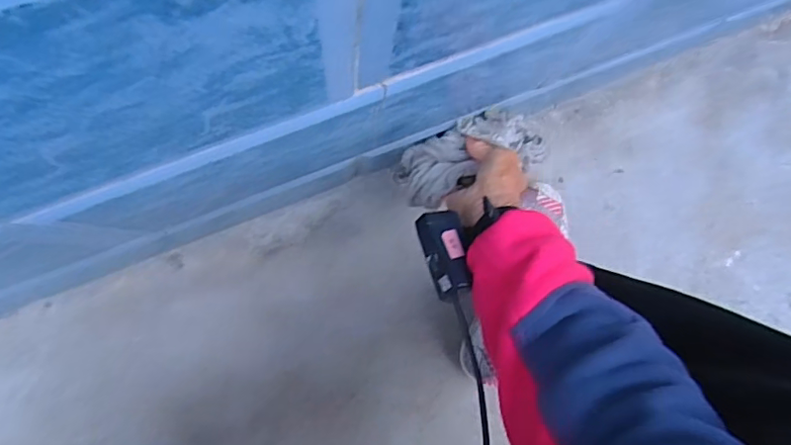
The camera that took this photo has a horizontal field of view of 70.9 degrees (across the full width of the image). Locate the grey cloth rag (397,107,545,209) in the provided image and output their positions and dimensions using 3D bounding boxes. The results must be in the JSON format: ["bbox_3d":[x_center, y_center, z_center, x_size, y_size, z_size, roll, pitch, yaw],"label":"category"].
[{"bbox_3d":[0.064,-0.064,0.549,0.149,0.042,0.068,-23,89,22],"label":"grey cloth rag"}]

